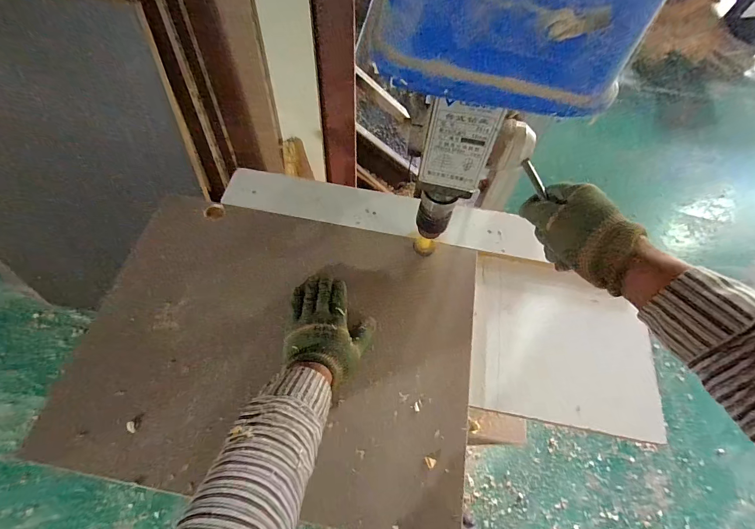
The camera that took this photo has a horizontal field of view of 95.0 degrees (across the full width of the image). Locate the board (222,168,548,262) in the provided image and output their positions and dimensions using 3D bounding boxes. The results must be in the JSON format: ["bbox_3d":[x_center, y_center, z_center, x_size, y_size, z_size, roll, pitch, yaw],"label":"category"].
[{"bbox_3d":[0.006,-0.104,0.649,0.586,0.016,0.082,11,62,3],"label":"board"}]

